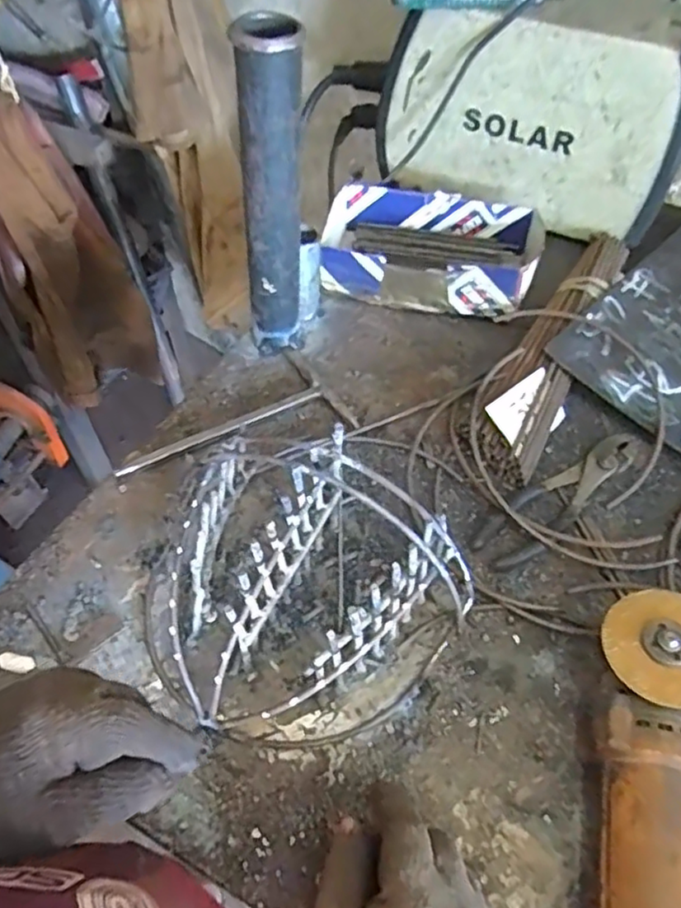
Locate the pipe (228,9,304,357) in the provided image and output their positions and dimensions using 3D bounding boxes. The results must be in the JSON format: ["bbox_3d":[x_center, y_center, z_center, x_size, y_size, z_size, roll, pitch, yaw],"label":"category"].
[{"bbox_3d":[-0.059,-0.210,0.570,0.062,0.302,0.046,-13,54,-9],"label":"pipe"}]

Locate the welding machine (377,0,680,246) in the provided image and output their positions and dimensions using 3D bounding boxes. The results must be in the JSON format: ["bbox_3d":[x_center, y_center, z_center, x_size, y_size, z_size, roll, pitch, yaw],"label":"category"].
[{"bbox_3d":[0.212,-0.388,0.723,0.338,0.226,0.098,21,56,15],"label":"welding machine"}]

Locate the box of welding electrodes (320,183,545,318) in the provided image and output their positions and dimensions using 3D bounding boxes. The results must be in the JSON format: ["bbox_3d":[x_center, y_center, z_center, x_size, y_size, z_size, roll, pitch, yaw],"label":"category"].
[{"bbox_3d":[0.100,-0.233,0.737,0.236,0.067,0.141,11,54,9],"label":"box of welding electrodes"}]

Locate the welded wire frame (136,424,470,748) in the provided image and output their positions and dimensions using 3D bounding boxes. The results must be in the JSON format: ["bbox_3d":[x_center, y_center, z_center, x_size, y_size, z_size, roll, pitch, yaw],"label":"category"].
[{"bbox_3d":[-0.040,0.091,0.465,0.228,0.114,0.212,30,59,21],"label":"welded wire frame"}]

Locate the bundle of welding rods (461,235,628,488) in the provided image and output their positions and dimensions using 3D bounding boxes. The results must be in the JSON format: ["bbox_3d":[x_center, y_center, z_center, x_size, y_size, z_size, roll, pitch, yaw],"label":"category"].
[{"bbox_3d":[0.222,-0.120,0.664,0.077,0.038,0.356,24,57,17],"label":"bundle of welding rods"}]

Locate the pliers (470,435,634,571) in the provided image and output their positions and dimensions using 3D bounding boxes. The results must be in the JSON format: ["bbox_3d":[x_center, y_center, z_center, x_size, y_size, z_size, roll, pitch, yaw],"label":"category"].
[{"bbox_3d":[0.195,0.036,0.568,0.193,0.016,0.049,-37,61,-23],"label":"pliers"}]

